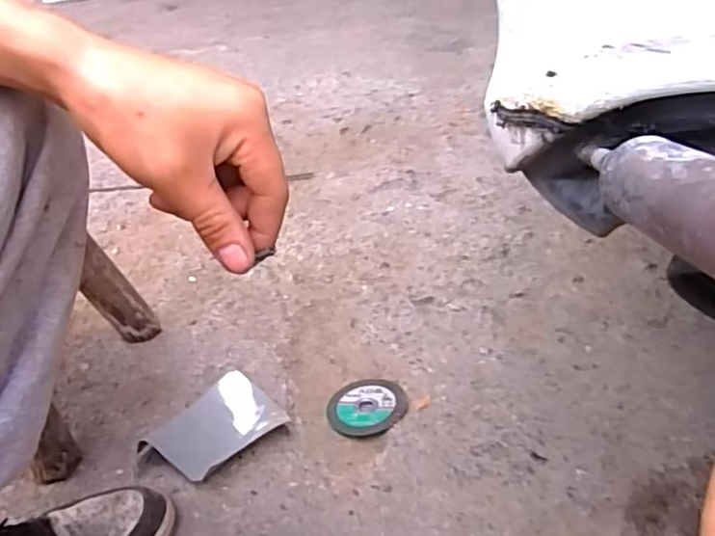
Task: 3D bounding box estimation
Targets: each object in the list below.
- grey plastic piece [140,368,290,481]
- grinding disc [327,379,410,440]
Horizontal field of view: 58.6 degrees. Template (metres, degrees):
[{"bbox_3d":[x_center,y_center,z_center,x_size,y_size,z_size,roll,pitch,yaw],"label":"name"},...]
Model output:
[{"bbox_3d":[-0.144,0.165,0.655,0.123,0.025,0.098,-31,41,-33],"label":"grey plastic piece"},{"bbox_3d":[0.011,0.151,0.689,0.085,0.009,0.084,-4,33,3],"label":"grinding disc"}]

